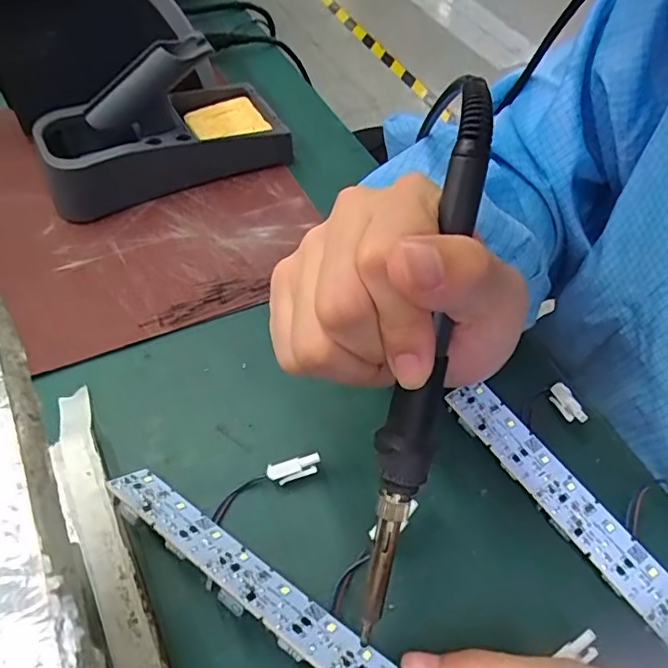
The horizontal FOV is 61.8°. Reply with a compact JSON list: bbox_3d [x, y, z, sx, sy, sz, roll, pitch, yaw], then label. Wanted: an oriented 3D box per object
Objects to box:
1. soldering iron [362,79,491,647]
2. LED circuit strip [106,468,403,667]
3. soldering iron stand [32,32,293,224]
[{"bbox_3d":[0.031,0.011,0.196,0.018,0.018,0.197,12,98,9],"label":"soldering iron"},{"bbox_3d":[-0.025,0.105,0.226,0.182,0.004,0.025,27,22,29],"label":"LED circuit strip"},{"bbox_3d":[-0.121,-0.151,0.389,0.166,0.082,0.072,-23,58,-17],"label":"soldering iron stand"}]

